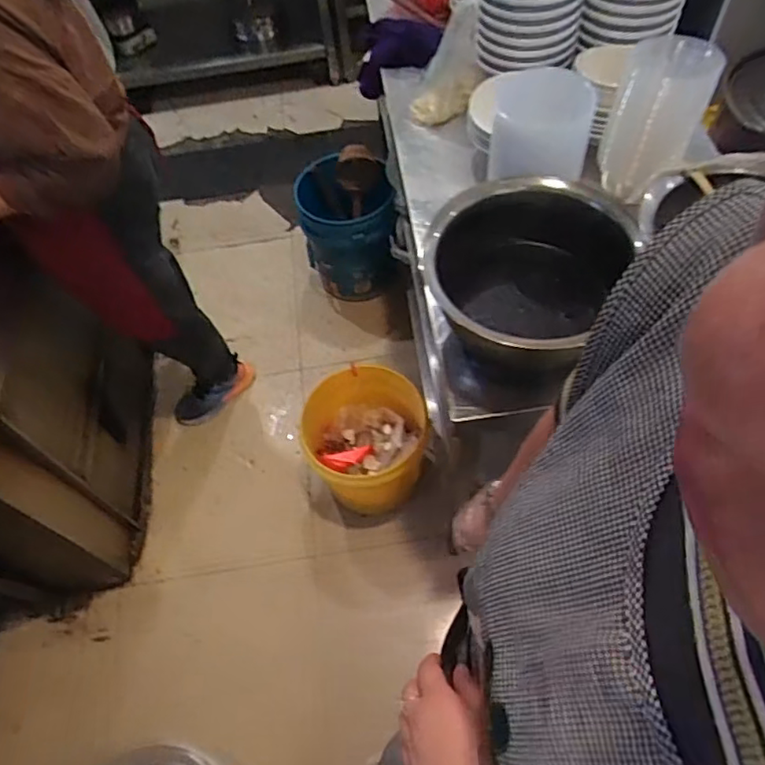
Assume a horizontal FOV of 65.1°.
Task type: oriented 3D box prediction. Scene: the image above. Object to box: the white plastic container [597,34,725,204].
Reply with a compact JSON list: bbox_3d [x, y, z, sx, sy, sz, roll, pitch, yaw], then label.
[{"bbox_3d":[0.423,-0.420,0.929,0.126,0.231,0.141,18,61,15],"label":"white plastic container"}]

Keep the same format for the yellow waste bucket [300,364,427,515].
[{"bbox_3d":[-0.034,0.164,1.527,0.299,0.264,0.320,-2,58,3],"label":"yellow waste bucket"}]

